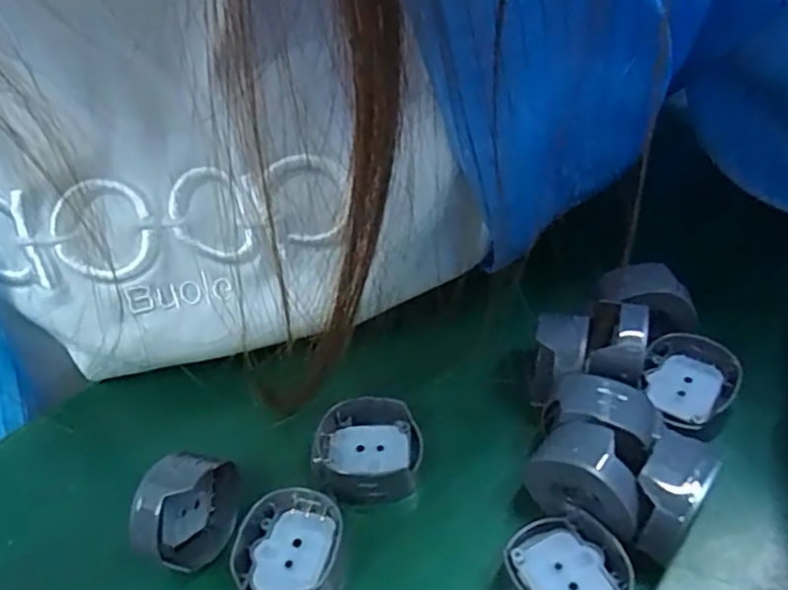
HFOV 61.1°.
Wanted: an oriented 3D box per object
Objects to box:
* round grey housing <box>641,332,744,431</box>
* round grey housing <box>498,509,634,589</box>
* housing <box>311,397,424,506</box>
[{"bbox_3d":[0.081,0.024,0.182,0.024,0.012,0.027,13,46,20],"label":"round grey housing"},{"bbox_3d":[0.038,0.065,0.149,0.029,0.013,0.027,-4,43,3],"label":"round grey housing"},{"bbox_3d":[-0.007,0.041,0.180,0.028,0.012,0.031,-7,43,0],"label":"housing"}]

